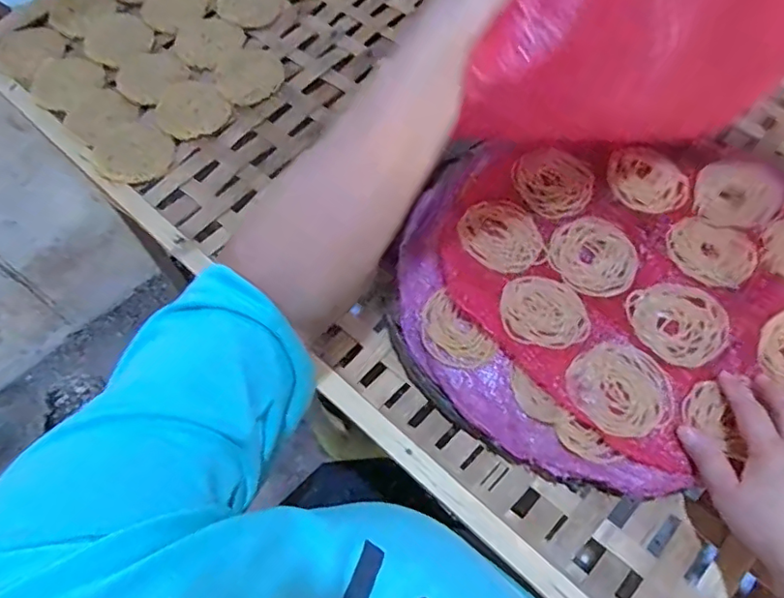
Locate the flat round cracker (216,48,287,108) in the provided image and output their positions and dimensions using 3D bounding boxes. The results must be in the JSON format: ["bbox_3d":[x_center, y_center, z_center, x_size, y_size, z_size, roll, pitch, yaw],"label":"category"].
[{"bbox_3d":[-0.160,-0.254,0.631,0.073,0.005,0.083,-16,60,-6],"label":"flat round cracker"}]

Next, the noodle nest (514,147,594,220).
[{"bbox_3d":[0.152,-0.111,0.530,0.072,0.017,0.069,-1,59,2],"label":"noodle nest"}]

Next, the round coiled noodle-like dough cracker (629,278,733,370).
[{"bbox_3d":[0.240,0.018,0.466,0.076,0.004,0.075,-1,59,2],"label":"round coiled noodle-like dough cracker"}]

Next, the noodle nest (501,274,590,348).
[{"bbox_3d":[0.128,0.008,0.471,0.069,0.004,0.069,2,60,4],"label":"noodle nest"}]

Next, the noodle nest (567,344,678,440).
[{"bbox_3d":[0.180,0.072,0.441,0.077,0.018,0.071,-1,59,2],"label":"noodle nest"}]

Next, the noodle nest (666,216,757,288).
[{"bbox_3d":[0.283,-0.042,0.499,0.072,0.007,0.065,26,64,17],"label":"noodle nest"}]

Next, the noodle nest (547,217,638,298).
[{"bbox_3d":[0.181,-0.039,0.502,0.075,0.007,0.079,-1,59,2],"label":"noodle nest"}]

